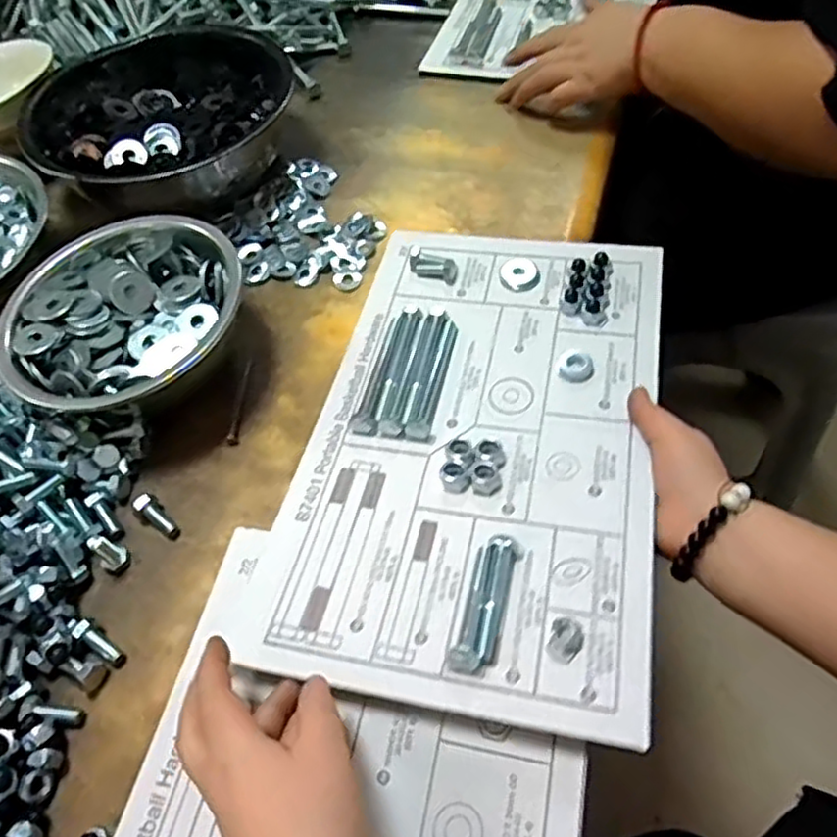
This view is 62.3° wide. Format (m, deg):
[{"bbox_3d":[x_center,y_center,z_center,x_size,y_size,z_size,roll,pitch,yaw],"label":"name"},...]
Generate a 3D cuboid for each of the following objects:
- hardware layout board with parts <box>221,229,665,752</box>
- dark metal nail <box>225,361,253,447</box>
[{"bbox_3d":[0.041,-0.001,0.466,0.223,0.014,0.374,7,52,13],"label":"hardware layout board with parts"},{"bbox_3d":[-0.130,-0.013,0.505,0.008,0.005,0.077,-2,57,2],"label":"dark metal nail"}]

